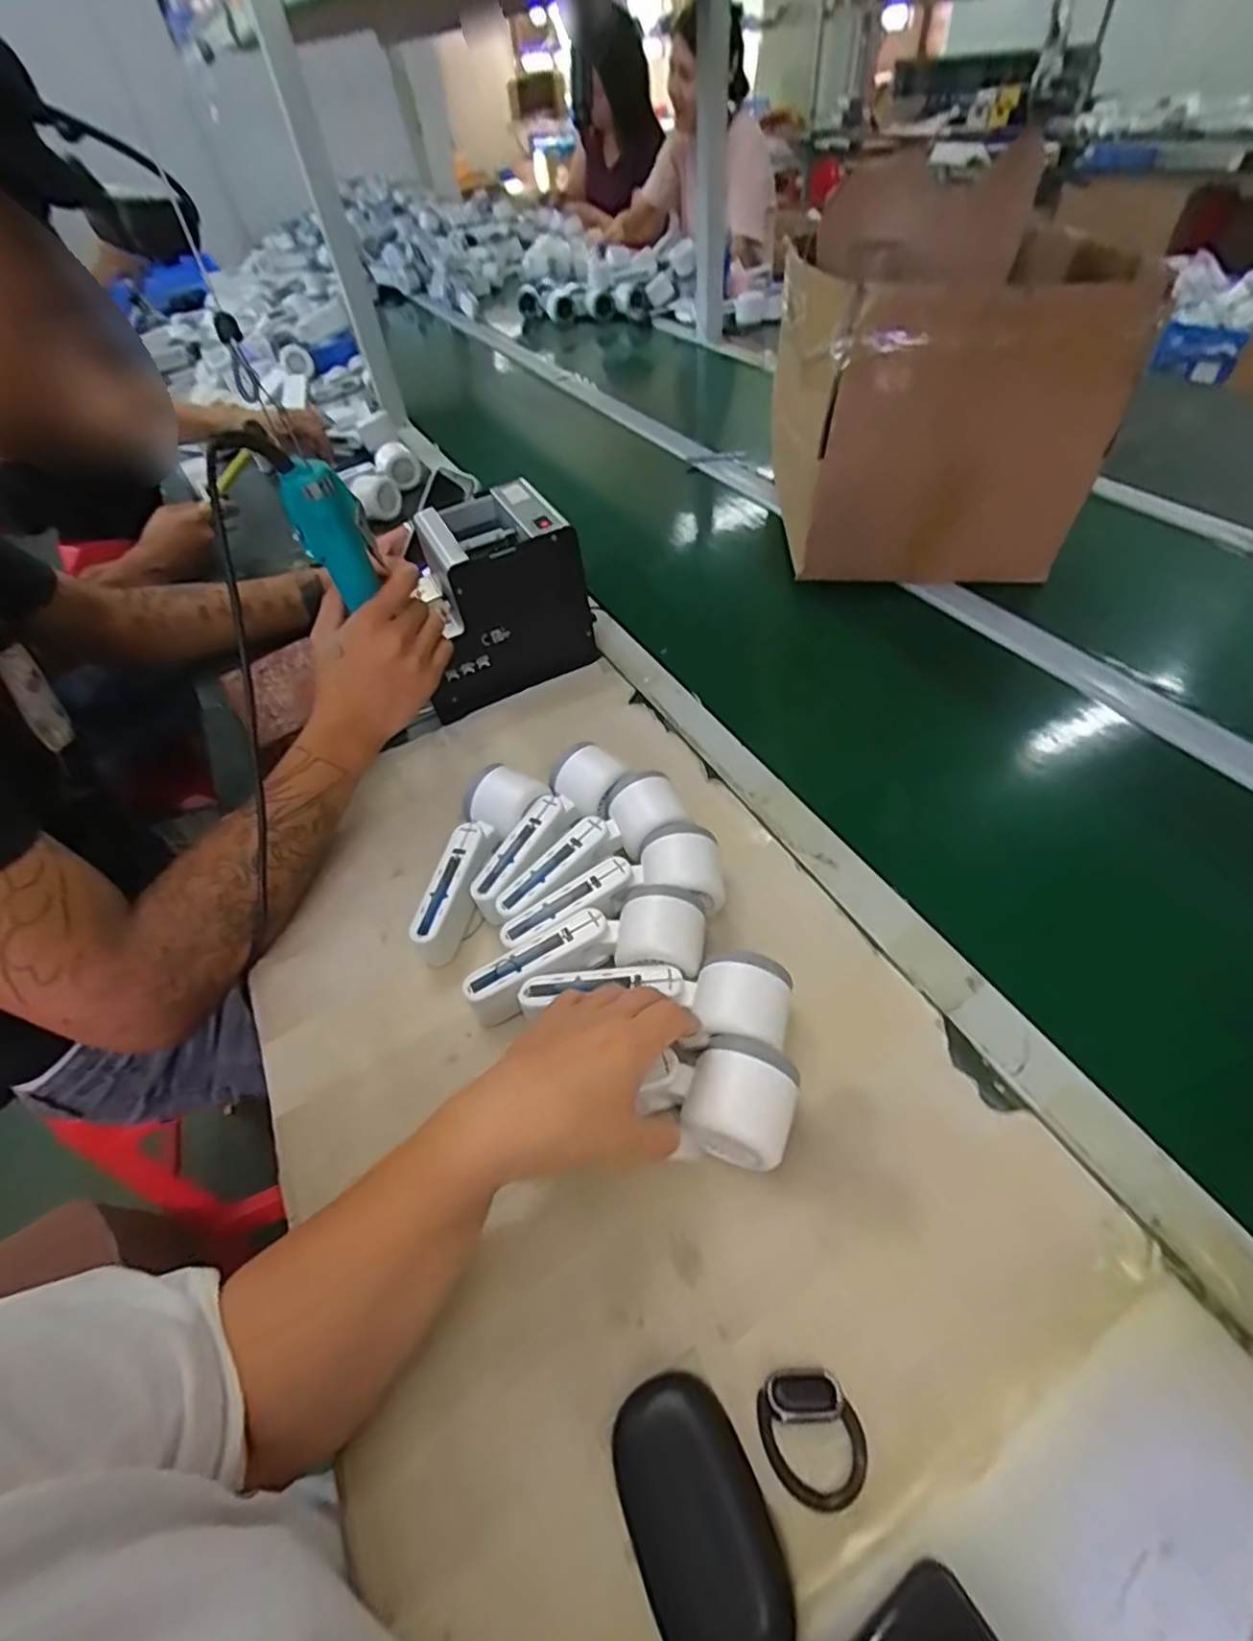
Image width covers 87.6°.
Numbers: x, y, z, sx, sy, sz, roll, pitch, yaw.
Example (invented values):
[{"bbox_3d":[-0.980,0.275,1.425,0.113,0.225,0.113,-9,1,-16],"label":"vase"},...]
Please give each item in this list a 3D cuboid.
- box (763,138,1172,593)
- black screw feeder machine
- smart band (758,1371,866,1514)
[{"bbox_3d":[0.324,-0.464,0.714,0.308,0.302,0.287,3,50,9],"label":"box"},{"bbox_3d":[-0.143,-0.230,0.670,0.176,0.142,0.139,-23,51,-14],"label":"black screw feeder machine"},{"bbox_3d":[0.084,0.277,0.294,0.044,0.019,0.045,-11,49,-4],"label":"smart band"}]

